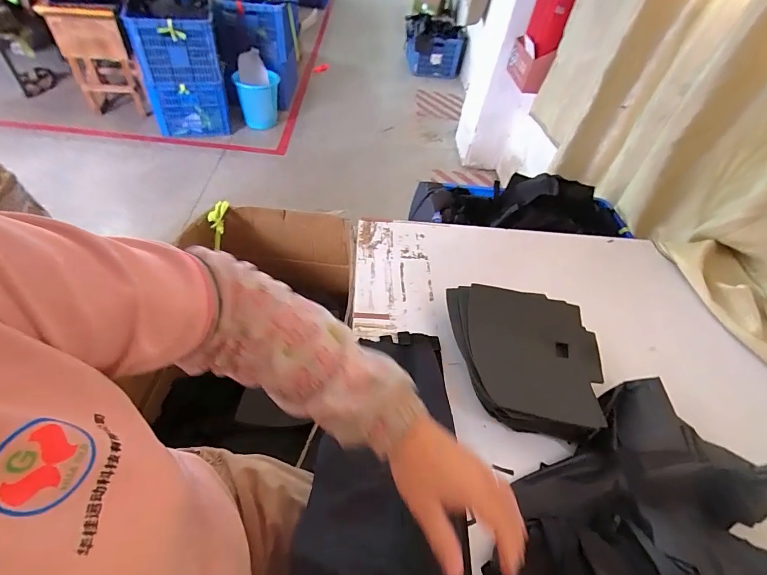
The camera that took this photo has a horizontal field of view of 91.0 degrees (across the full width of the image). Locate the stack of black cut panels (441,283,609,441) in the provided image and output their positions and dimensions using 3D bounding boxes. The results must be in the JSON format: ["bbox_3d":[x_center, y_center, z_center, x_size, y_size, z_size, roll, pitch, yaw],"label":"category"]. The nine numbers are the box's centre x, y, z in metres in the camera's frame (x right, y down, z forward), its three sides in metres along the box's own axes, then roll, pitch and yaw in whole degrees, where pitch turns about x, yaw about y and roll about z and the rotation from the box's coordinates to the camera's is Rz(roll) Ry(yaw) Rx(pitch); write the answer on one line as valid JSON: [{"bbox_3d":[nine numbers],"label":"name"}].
[{"bbox_3d":[0.215,0.107,0.591,0.217,0.058,0.231,8,48,-1],"label":"stack of black cut panels"}]

